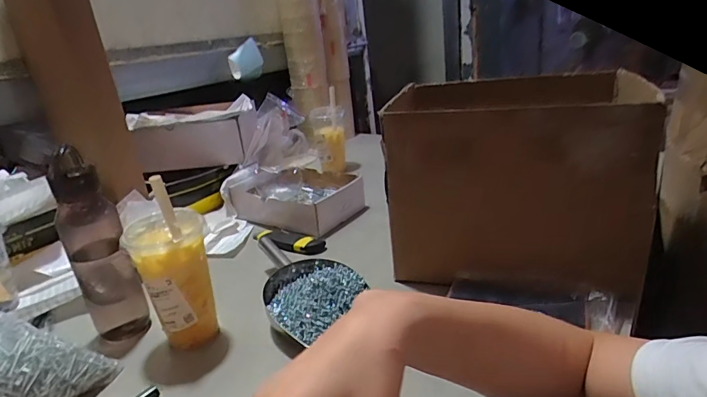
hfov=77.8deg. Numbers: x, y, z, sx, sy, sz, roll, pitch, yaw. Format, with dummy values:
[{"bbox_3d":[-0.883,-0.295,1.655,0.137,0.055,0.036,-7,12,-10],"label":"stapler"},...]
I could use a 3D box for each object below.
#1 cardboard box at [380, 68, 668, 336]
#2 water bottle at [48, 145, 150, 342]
[{"bbox_3d":[0.230,-0.031,0.639,0.326,0.246,0.318,4,23,24],"label":"cardboard box"},{"bbox_3d":[-0.319,0.071,0.550,0.068,0.251,0.062,-20,25,-31],"label":"water bottle"}]

